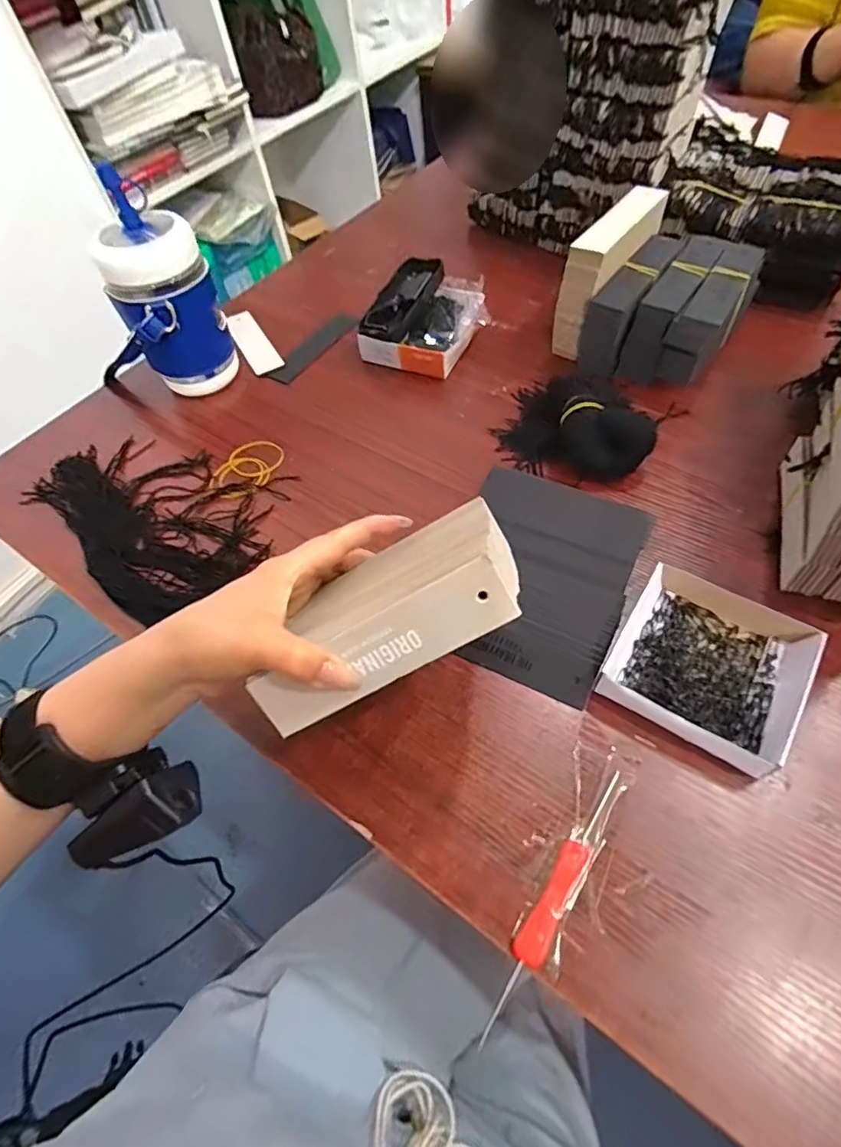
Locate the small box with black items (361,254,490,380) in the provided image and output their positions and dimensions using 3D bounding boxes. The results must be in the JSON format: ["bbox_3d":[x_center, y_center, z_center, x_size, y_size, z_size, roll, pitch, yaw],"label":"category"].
[{"bbox_3d":[0.010,-0.262,0.551,0.114,0.053,0.121,17,60,18],"label":"small box with black items"}]

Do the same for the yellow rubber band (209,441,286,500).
[{"bbox_3d":[-0.157,-0.095,0.485,0.050,0.005,0.072,18,60,18],"label":"yellow rubber band"}]

